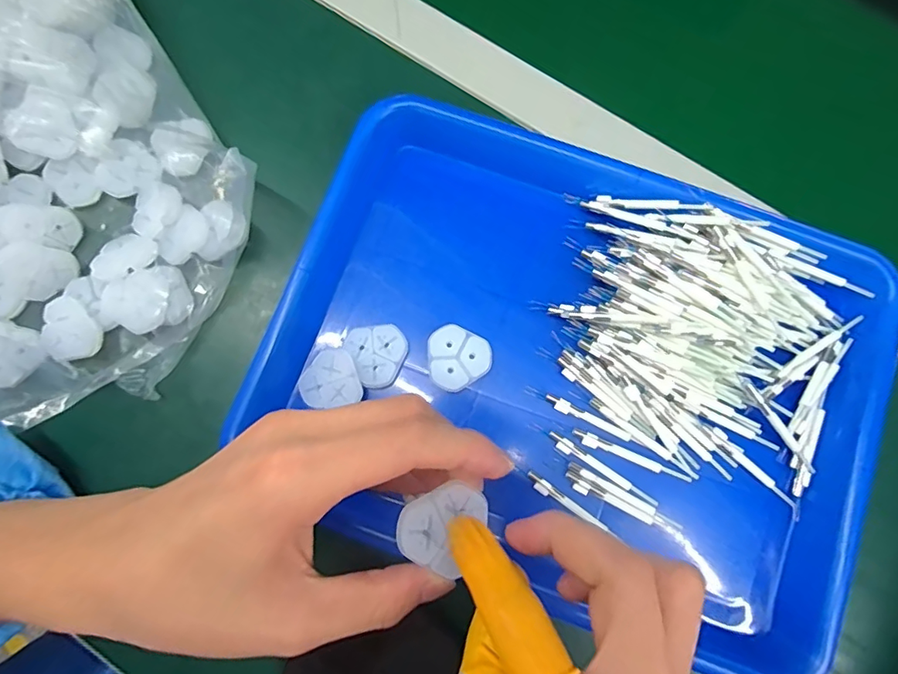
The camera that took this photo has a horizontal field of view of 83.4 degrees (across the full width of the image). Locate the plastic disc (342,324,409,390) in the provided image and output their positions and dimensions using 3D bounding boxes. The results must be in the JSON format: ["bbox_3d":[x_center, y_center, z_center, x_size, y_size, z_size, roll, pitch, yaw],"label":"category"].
[{"bbox_3d":[-0.040,0.010,0.294,0.032,0.013,0.036,-30,81,-5],"label":"plastic disc"}]

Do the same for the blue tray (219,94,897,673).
[{"bbox_3d":[0.070,0.016,0.284,0.324,0.040,0.239,23,80,4],"label":"blue tray"}]

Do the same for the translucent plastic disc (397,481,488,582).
[{"bbox_3d":[-0.003,0.074,0.199,0.030,0.007,0.034,32,81,6],"label":"translucent plastic disc"}]

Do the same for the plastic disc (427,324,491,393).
[{"bbox_3d":[0.004,0.013,0.294,0.036,0.009,0.036,0,79,0],"label":"plastic disc"}]

